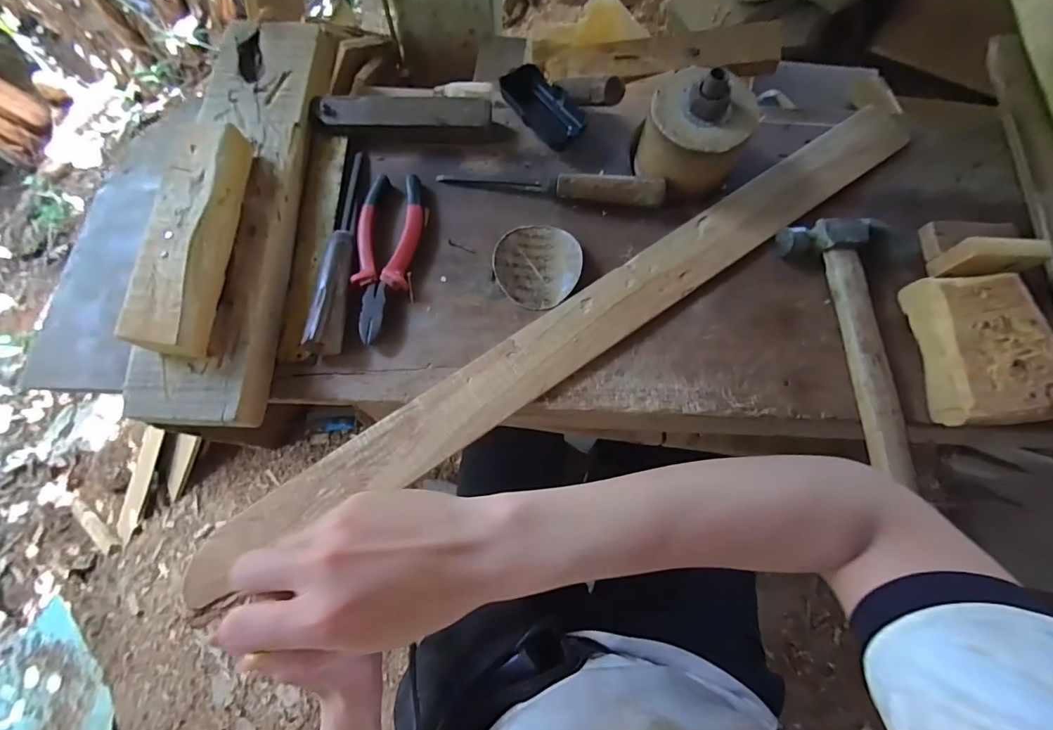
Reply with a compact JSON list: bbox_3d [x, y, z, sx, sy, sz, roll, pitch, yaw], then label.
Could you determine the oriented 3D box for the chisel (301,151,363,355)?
[{"bbox_3d":[-0.186,-0.121,0.449,0.029,0.021,0.230,1,73,-1],"label":"chisel"}]

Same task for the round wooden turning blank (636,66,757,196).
[{"bbox_3d":[0.168,-0.231,0.445,0.096,0.095,0.094,0,73,-1],"label":"round wooden turning blank"}]

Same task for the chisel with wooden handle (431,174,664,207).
[{"bbox_3d":[0.024,-0.188,0.467,0.234,0.029,0.023,9,73,1],"label":"chisel with wooden handle"}]

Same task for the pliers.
[{"bbox_3d":[-0.142,-0.110,0.453,0.059,0.016,0.184,4,73,0],"label":"pliers"}]

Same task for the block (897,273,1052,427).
[{"bbox_3d":[0.408,-0.015,0.402,0.094,0.038,0.133,-6,74,-3],"label":"block"}]

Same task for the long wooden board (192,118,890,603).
[{"bbox_3d":[0.066,-0.043,0.436,0.810,0.016,0.070,-33,74,-9],"label":"long wooden board"}]

